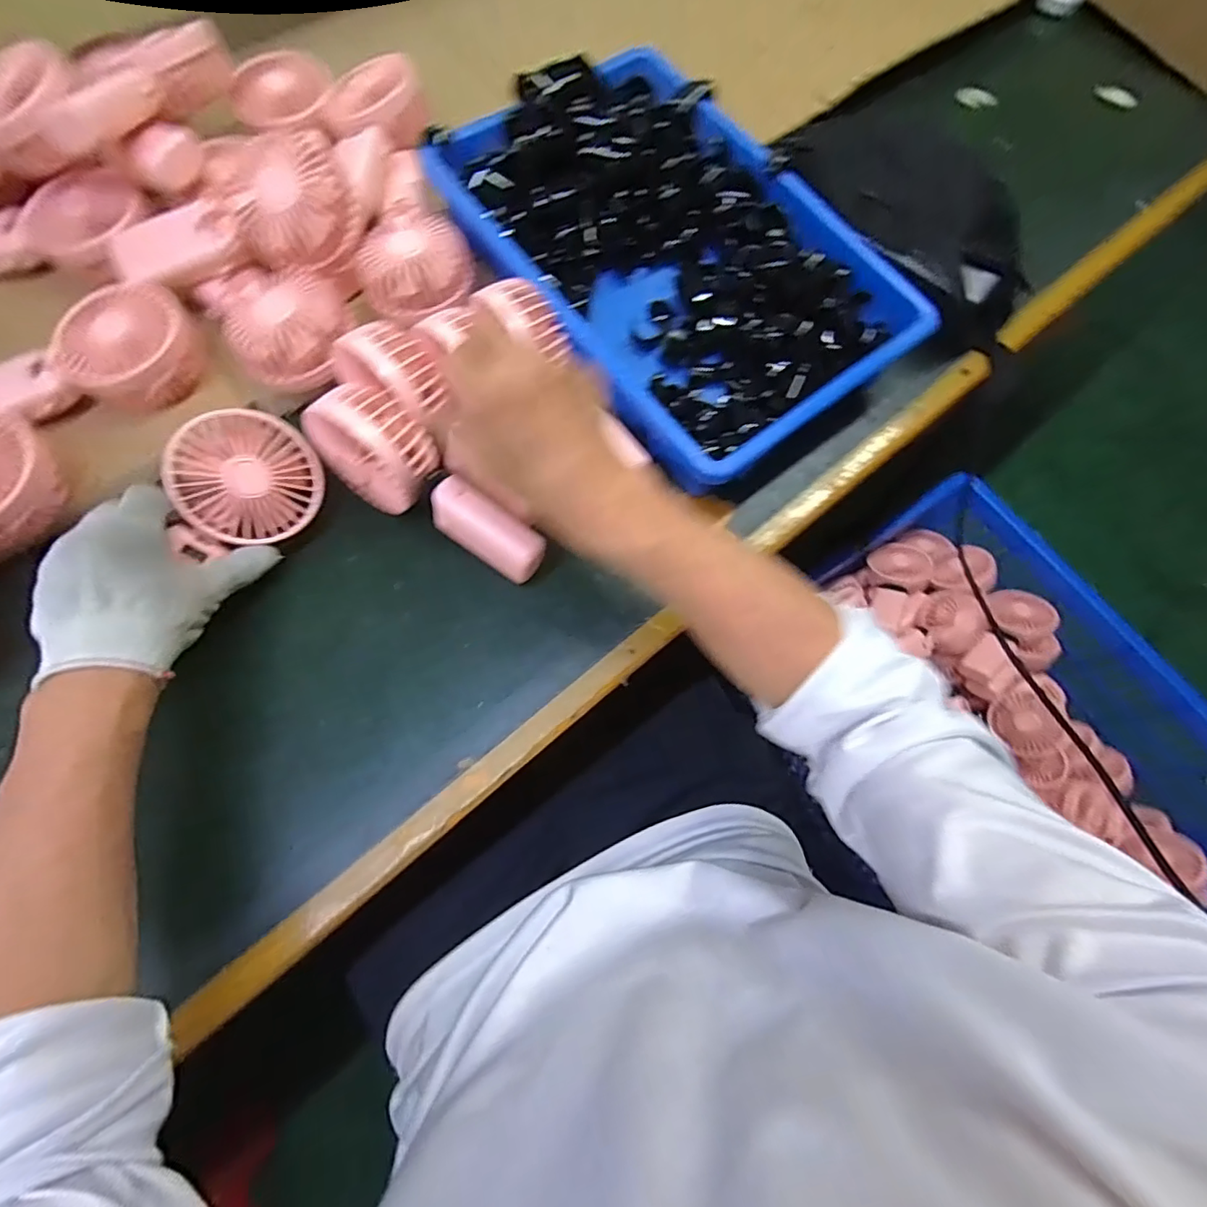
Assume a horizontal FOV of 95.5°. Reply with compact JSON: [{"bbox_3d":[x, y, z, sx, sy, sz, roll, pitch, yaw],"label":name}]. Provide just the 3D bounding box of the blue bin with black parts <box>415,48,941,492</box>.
[{"bbox_3d":[0.057,-0.286,0.449,0.258,0.079,0.366,-36,75,-14],"label":"blue bin with black parts"}]

